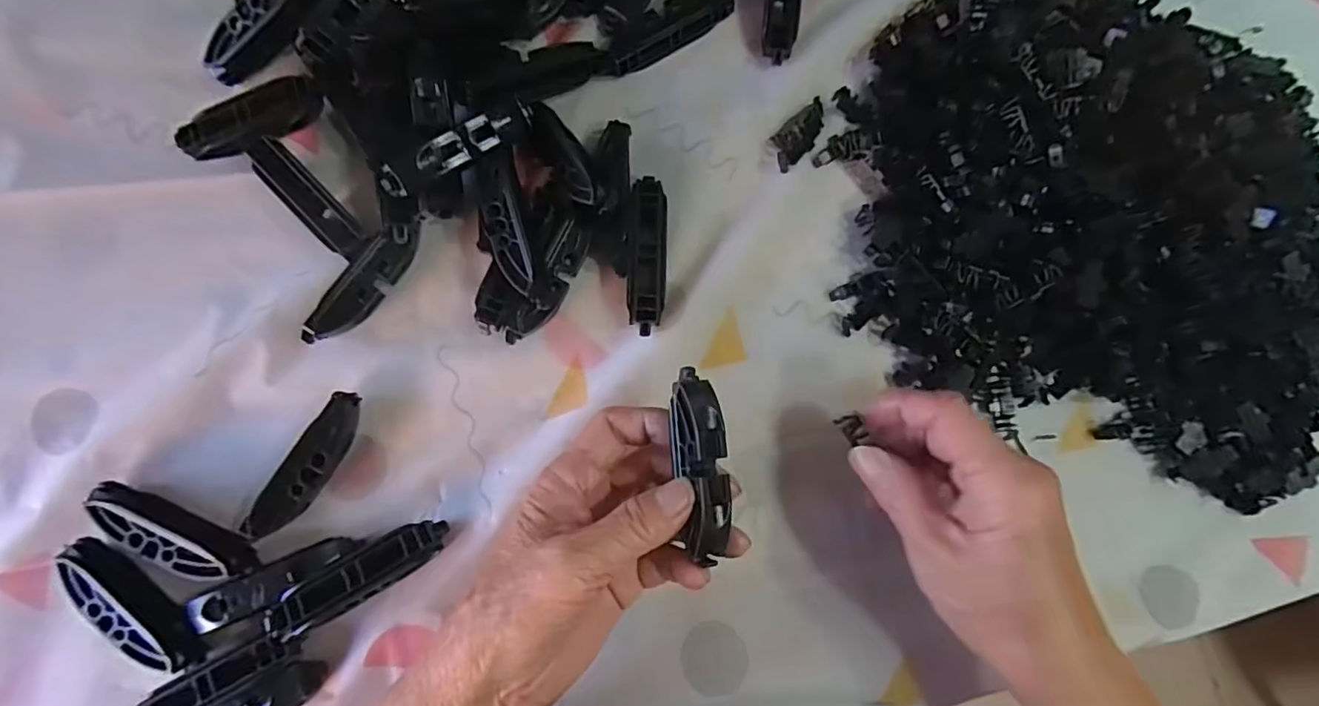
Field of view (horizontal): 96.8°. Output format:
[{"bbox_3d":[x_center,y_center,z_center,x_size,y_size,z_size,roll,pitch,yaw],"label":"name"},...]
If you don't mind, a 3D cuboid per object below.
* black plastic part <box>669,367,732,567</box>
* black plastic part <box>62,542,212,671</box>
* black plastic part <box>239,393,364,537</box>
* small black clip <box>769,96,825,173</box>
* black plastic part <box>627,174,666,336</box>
[{"bbox_3d":[0.018,0.047,0.251,0.021,0.015,0.081,-6,81,-4],"label":"black plastic part"},{"bbox_3d":[-0.240,0.116,0.267,0.076,0.011,0.028,43,83,2],"label":"black plastic part"},{"bbox_3d":[-0.167,0.054,0.280,0.019,0.015,0.073,28,83,0],"label":"black plastic part"},{"bbox_3d":[0.077,-0.120,0.321,0.043,0.008,0.020,-44,88,-7],"label":"small black clip"},{"bbox_3d":[-0.006,-0.050,0.304,0.019,0.012,0.079,3,83,-3],"label":"black plastic part"}]

